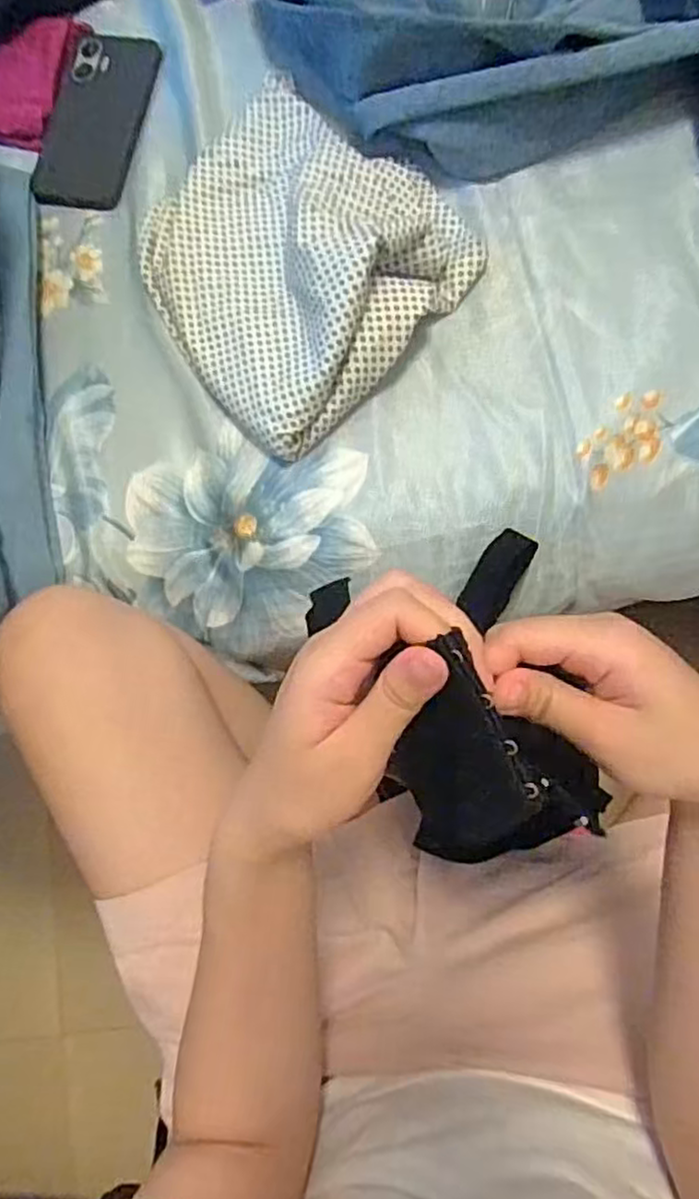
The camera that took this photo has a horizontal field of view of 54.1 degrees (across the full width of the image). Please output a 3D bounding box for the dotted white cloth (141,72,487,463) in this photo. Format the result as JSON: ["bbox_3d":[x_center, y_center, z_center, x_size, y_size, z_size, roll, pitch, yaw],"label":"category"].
[{"bbox_3d":[-0.049,-0.262,0.515,0.228,0.046,0.242,-45,79,-1],"label":"dotted white cloth"}]

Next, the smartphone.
[{"bbox_3d":[-0.219,-0.420,0.597,0.078,0.016,0.165,12,83,9],"label":"smartphone"}]

